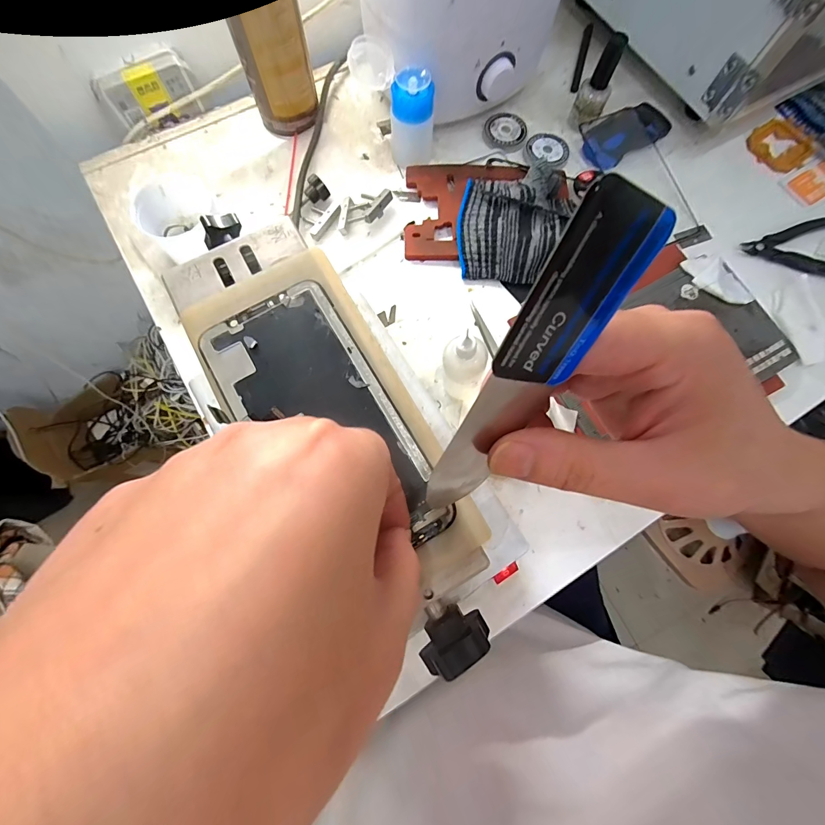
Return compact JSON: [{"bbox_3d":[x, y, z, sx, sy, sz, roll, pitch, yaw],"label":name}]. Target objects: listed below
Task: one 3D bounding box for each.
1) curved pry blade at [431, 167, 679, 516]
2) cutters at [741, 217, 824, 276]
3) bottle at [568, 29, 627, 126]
[{"bbox_3d":[0.036,-0.009,0.119,0.033,0.112,0.004,5,38,-29],"label":"curved pry blade"},{"bbox_3d":[0.393,-0.169,0.371,0.110,0.009,0.077,3,75,-1],"label":"cutters"},{"bbox_3d":[0.190,-0.334,0.378,0.032,0.075,0.025,25,76,5],"label":"bottle"}]

